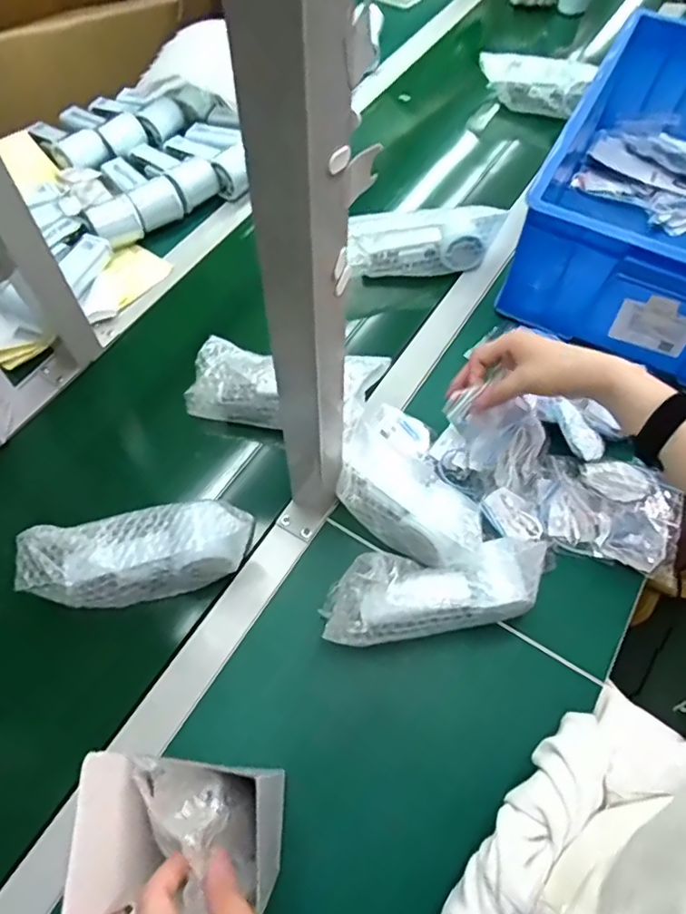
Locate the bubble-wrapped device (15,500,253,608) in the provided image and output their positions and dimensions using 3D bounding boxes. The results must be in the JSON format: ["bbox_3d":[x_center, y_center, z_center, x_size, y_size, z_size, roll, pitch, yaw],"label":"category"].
[{"bbox_3d":[-0.189,0.088,0.541,0.201,0.059,0.077,-7,61,-4],"label":"bubble-wrapped device"}]

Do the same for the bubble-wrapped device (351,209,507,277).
[{"bbox_3d":[0.100,-0.282,0.757,0.198,0.057,0.072,-12,62,-7],"label":"bubble-wrapped device"}]

